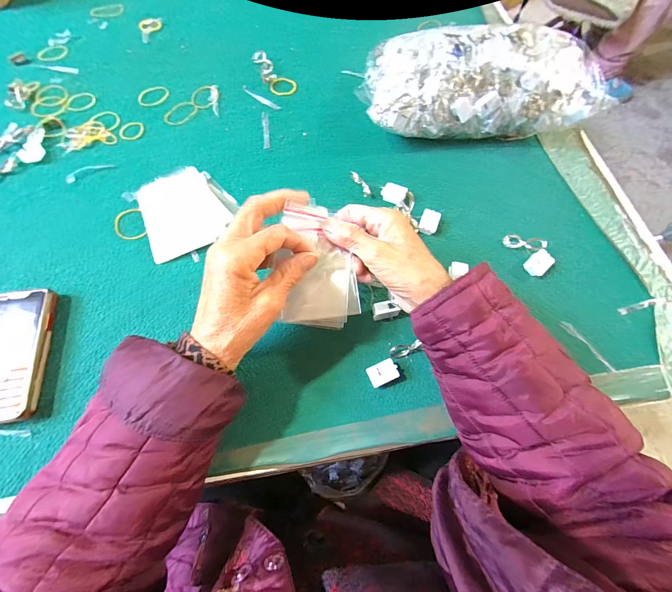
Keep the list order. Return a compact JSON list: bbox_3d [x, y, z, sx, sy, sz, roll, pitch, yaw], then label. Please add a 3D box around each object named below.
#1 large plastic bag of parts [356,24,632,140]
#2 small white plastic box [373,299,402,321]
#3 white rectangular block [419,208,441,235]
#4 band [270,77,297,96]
[{"bbox_3d":[0.181,-0.273,0.396,0.283,0.092,0.129,2,68,-1],"label":"large plastic bag of parts"},{"bbox_3d":[0.052,0.015,0.316,0.026,0.021,0.014,-8,69,-5],"label":"small white plastic box"},{"bbox_3d":[0.111,-0.088,0.360,0.021,0.014,0.026,19,69,6],"label":"white rectangular block"},{"bbox_3d":[-0.079,-0.316,0.454,0.040,0.004,0.035,-23,71,-10],"label":"band"}]

